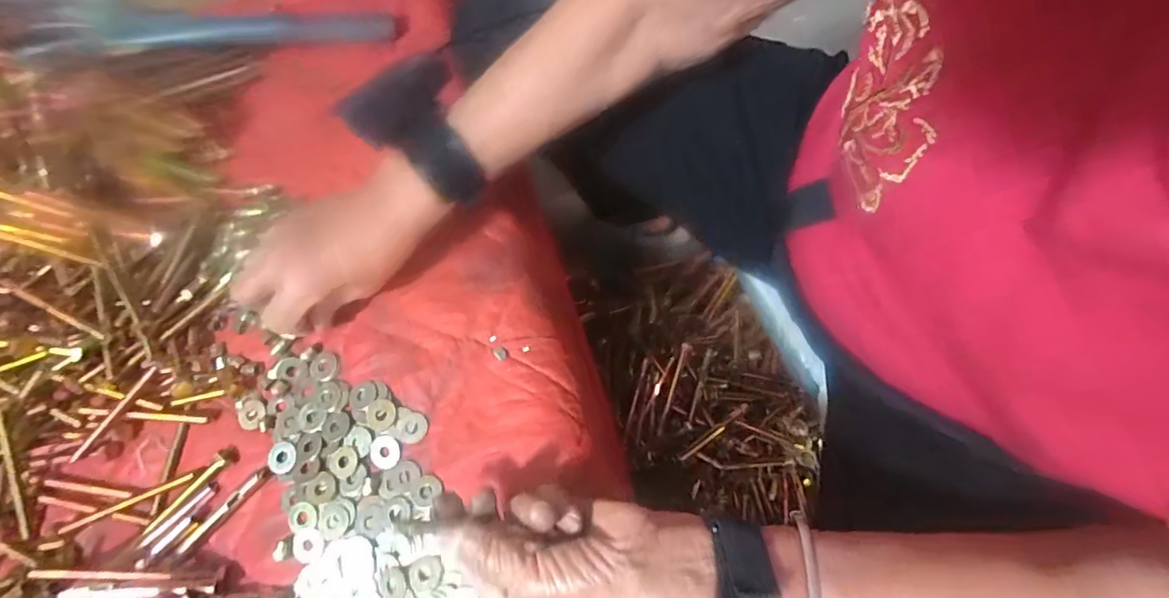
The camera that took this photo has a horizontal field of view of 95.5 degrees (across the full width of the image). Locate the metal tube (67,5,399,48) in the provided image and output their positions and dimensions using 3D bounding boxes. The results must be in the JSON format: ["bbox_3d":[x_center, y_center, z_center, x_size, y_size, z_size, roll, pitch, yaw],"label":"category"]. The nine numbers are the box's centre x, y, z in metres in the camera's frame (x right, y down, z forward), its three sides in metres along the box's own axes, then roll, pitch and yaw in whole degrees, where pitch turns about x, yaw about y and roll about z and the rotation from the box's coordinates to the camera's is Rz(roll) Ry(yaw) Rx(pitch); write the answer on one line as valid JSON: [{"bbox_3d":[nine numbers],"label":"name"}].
[{"bbox_3d":[-0.302,-0.240,0.469,0.254,0.019,0.029,-7,66,-14],"label":"metal tube"}]

